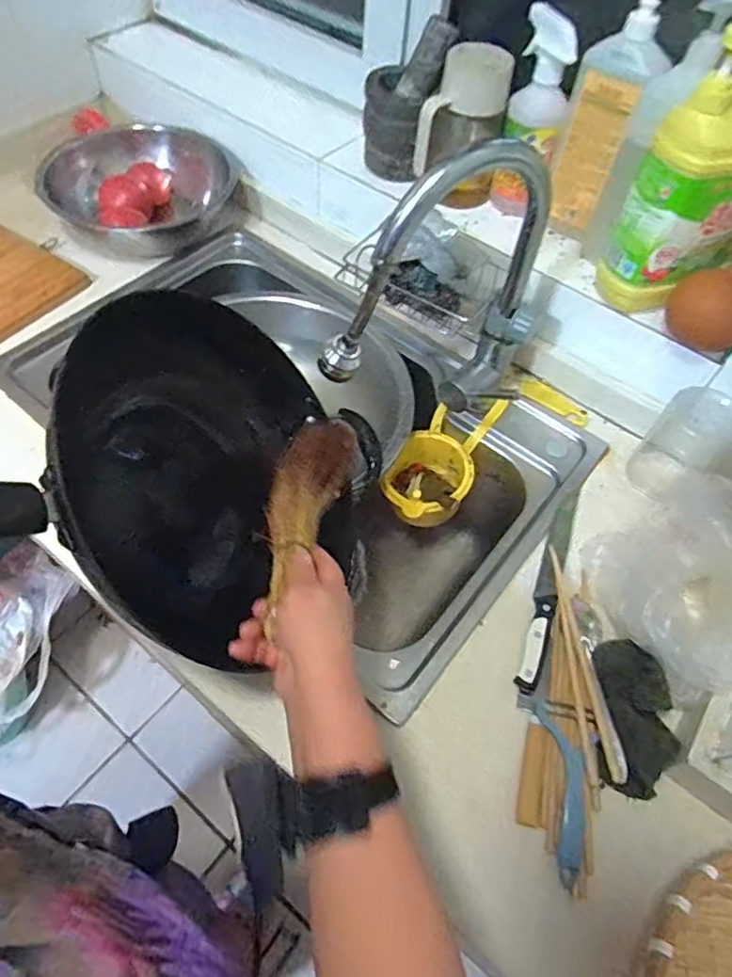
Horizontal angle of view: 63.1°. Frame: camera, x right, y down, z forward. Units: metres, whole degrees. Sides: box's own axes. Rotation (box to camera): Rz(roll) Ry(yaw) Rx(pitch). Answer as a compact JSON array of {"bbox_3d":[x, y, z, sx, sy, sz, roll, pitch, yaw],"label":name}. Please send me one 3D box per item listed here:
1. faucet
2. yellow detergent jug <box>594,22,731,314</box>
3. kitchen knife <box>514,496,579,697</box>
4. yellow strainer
[{"bbox_3d":[0.078,-0.180,0.604,0.253,0.312,0.066,-24,61,-19],"label":"faucet"},{"bbox_3d":[0.352,-0.314,0.616,0.154,0.251,0.084,-26,62,-20],"label":"yellow detergent jug"},{"bbox_3d":[0.200,0.098,0.646,0.026,0.013,0.247,21,57,9],"label":"kitchen knife"},{"bbox_3d":[0.092,-0.026,0.794,0.104,0.126,0.172,24,58,11],"label":"yellow strainer"}]

